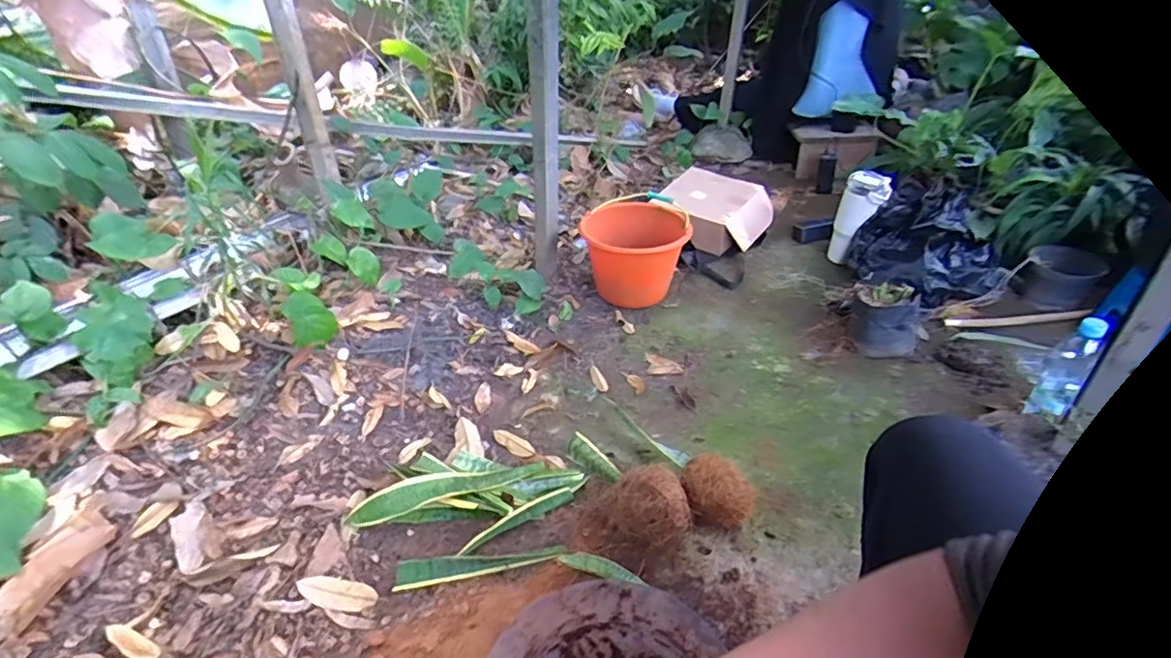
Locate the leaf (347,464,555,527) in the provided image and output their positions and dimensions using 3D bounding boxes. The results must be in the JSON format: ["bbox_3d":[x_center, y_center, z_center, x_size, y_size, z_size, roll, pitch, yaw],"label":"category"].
[{"bbox_3d":[-0.236,0.277,0.985,0.339,0.032,0.054,-10,36,-10],"label":"leaf"}]

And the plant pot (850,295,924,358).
[{"bbox_3d":[0.663,-0.019,1.231,0.133,0.124,0.125,-2,35,1],"label":"plant pot"}]

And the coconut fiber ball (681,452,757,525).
[{"bbox_3d":[0.217,0.265,0.925,0.102,0.081,0.108,-2,35,1],"label":"coconut fiber ball"}]

